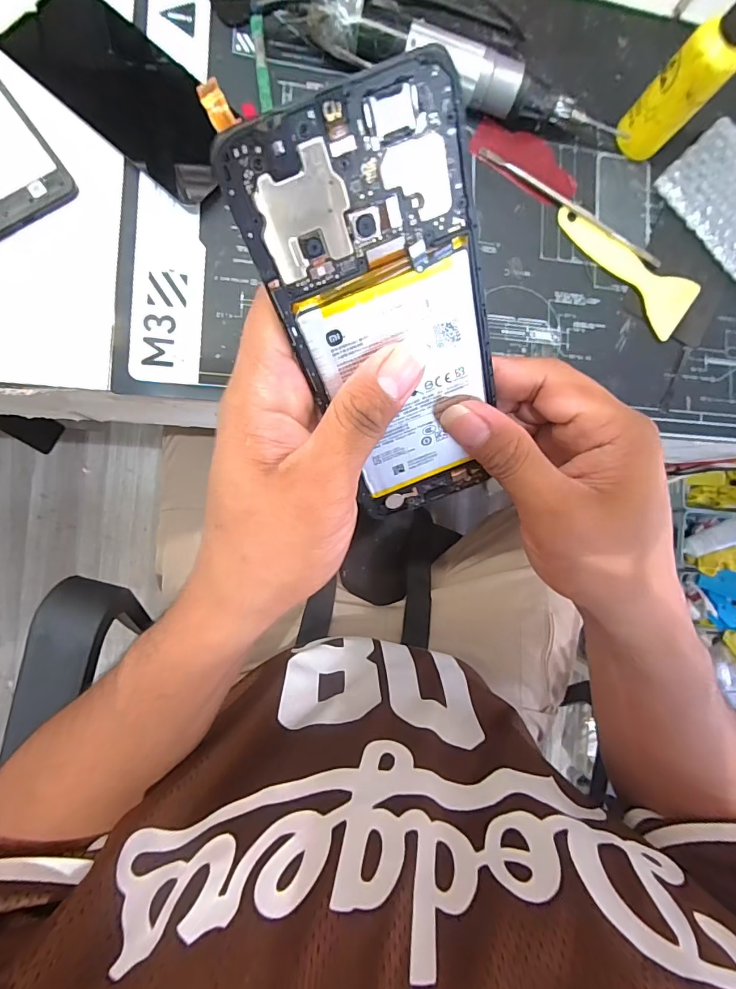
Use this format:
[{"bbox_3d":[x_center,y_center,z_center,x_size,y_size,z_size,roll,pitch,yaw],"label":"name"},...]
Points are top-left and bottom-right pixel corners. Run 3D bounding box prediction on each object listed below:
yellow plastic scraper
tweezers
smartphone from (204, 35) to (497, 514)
[{"bbox_3d":[0.195,-0.176,0.342,0.122,0.009,0.048,36,83,-6],"label":"yellow plastic scraper"},{"bbox_3d":[0.153,-0.216,0.336,0.158,0.007,0.011,29,84,-7],"label":"tweezers"},{"bbox_3d":[0.012,-0.054,0.175,0.071,0.004,0.161,-21,133,2],"label":"smartphone"}]

